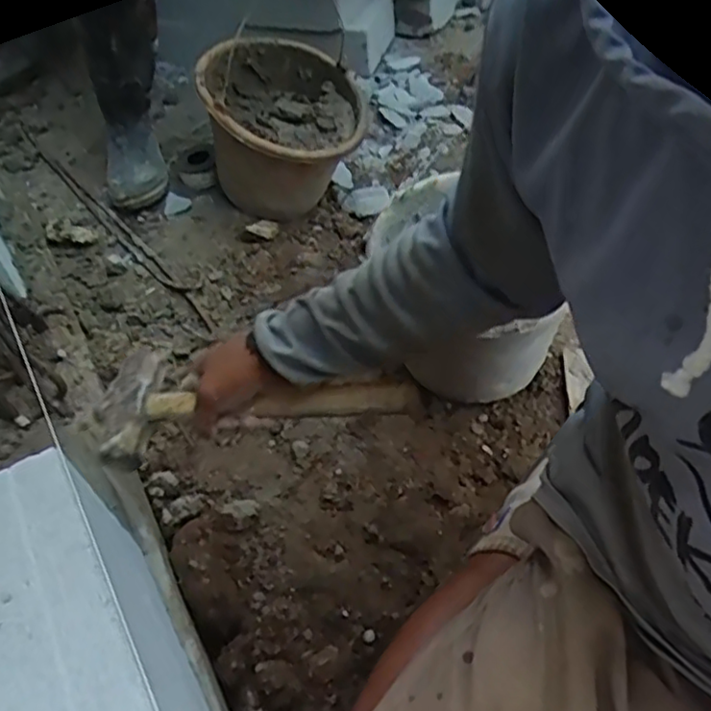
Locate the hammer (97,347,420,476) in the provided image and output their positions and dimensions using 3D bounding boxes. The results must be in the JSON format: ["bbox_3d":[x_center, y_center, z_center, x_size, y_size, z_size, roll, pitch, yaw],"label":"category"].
[{"bbox_3d":[-0.088,0.040,0.581,0.277,0.037,0.108,-4,48,10],"label":"hammer"}]

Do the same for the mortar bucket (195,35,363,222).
[{"bbox_3d":[-0.114,-0.368,1.104,0.251,0.215,0.267,-4,49,1],"label":"mortar bucket"}]

